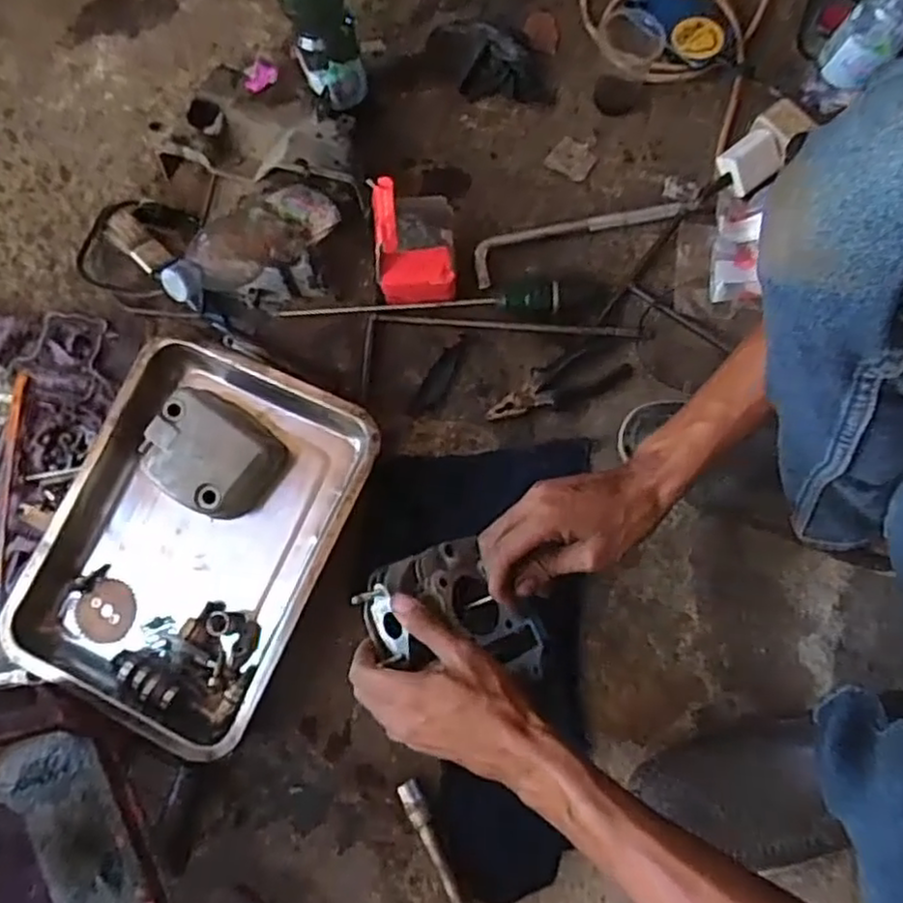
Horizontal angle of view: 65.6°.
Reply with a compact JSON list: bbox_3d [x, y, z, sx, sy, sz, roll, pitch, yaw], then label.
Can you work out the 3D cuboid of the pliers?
[{"bbox_3d":[0.110,-0.071,0.725,0.153,0.021,0.049,-23,76,-8],"label":"pliers"}]

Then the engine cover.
[{"bbox_3d":[-0.237,0.005,0.699,0.121,0.070,0.107,36,77,8],"label":"engine cover"}]

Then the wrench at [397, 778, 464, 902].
[{"bbox_3d":[-0.011,0.369,0.628,0.019,0.018,0.143,-24,76,-8],"label":"wrench"}]

